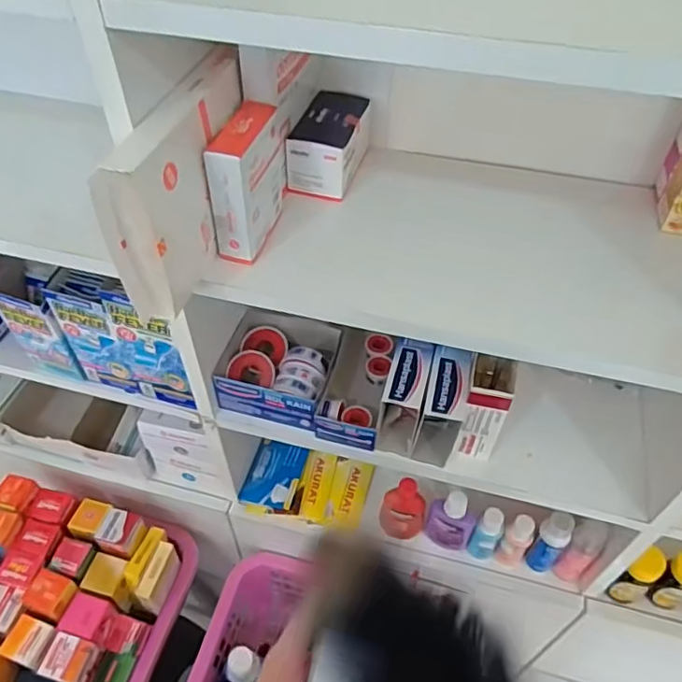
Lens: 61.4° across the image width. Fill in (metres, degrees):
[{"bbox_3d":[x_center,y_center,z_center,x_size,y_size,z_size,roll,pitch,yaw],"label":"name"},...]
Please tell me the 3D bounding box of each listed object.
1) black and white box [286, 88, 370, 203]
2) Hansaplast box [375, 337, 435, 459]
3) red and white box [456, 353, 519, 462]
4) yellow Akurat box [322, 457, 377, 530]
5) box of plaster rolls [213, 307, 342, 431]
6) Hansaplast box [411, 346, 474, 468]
[{"bbox_3d":[-0.008,-0.200,0.578,0.058,0.059,0.110,14,50,11],"label":"black and white box"},{"bbox_3d":[0.068,0.062,0.618,0.042,0.097,0.081,13,50,10],"label":"Hansaplast box"},{"bbox_3d":[0.153,0.065,0.601,0.041,0.106,0.070,15,50,12],"label":"red and white box"},{"bbox_3d":[0.014,0.219,0.833,0.056,0.030,0.117,9,49,7],"label":"yellow Akurat box"},{"bbox_3d":[-0.068,0.023,0.670,0.121,0.049,0.135,12,50,9],"label":"box of plaster rolls"},{"bbox_3d":[0.108,0.070,0.609,0.039,0.094,0.083,14,50,11],"label":"Hansaplast box"}]

